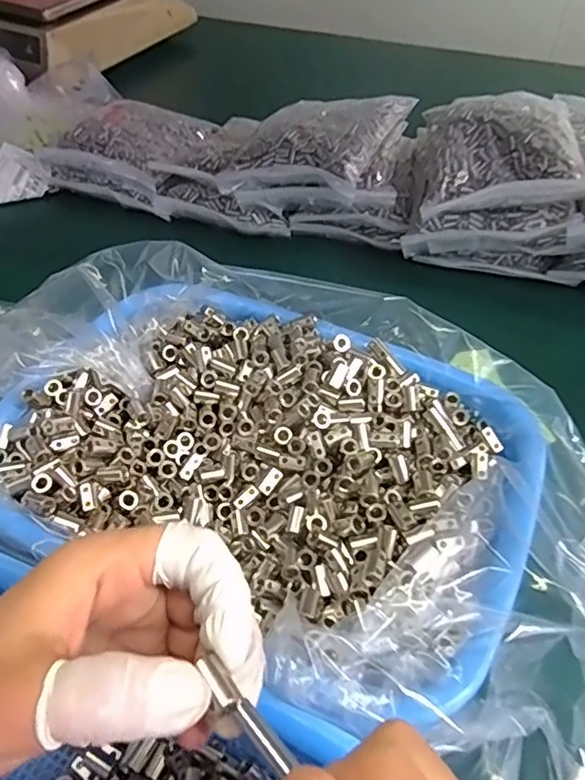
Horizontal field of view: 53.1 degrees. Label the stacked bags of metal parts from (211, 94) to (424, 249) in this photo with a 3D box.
[{"bbox_3d":[0.028,-0.214,0.567,0.176,0.090,0.150,9,48,8],"label":"stacked bags of metal parts"}]

